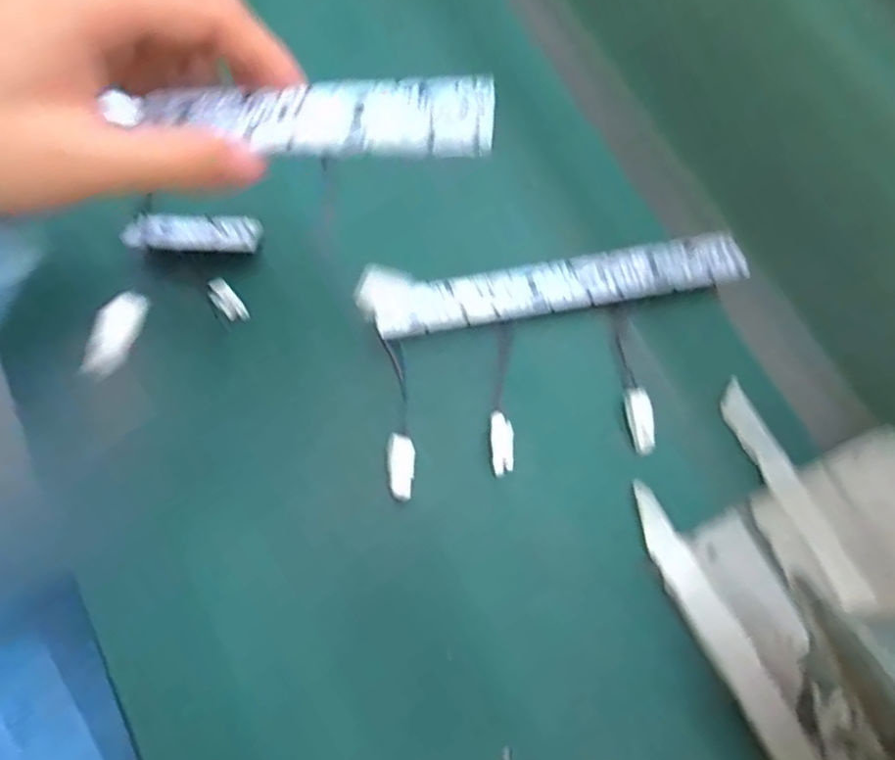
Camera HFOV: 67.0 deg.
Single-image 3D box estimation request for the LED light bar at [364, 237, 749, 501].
[{"bbox_3d":[0.060,-0.015,0.341,0.193,0.020,0.108,-10,72,-5],"label":"LED light bar"}]

